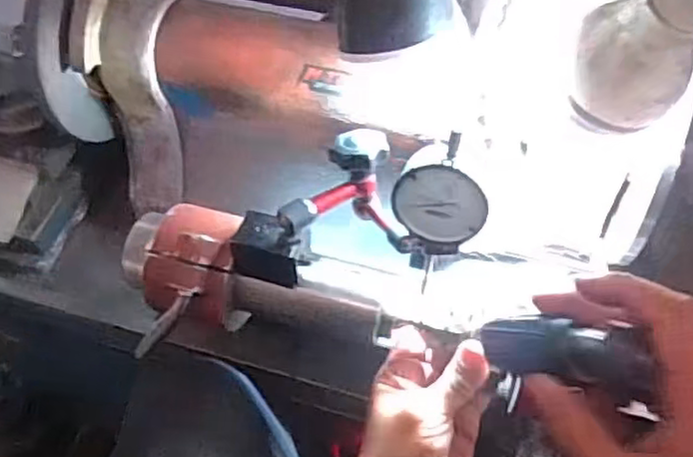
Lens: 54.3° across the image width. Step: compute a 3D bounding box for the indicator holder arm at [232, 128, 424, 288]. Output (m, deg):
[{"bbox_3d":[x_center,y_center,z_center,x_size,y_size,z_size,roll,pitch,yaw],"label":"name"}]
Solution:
[{"bbox_3d":[-0.012,-0.013,0.446,0.124,0.074,0.081,4,57,4],"label":"indicator holder arm"}]

